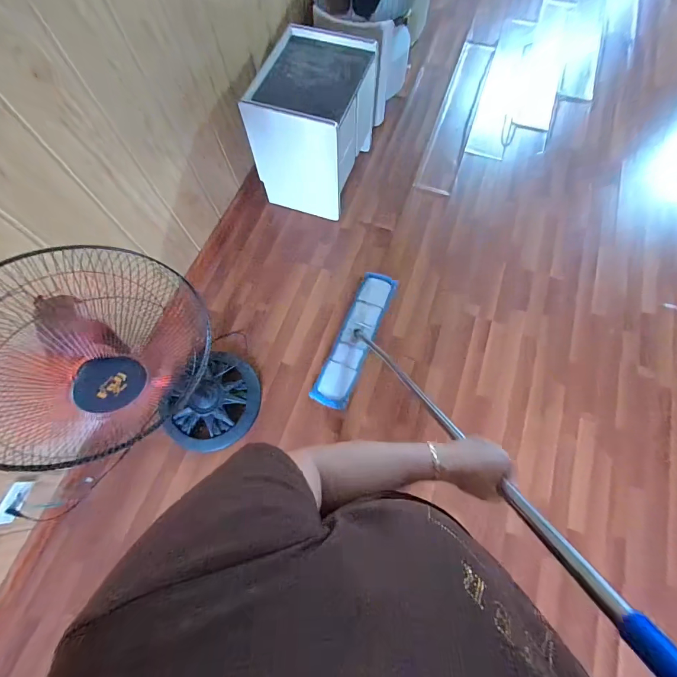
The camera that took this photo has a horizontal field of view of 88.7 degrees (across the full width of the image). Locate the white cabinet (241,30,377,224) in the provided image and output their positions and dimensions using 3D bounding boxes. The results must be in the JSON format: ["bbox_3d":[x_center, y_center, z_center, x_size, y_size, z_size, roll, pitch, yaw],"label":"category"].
[{"bbox_3d":[-0.102,-0.920,1.508,0.381,0.472,0.523,19,72,8],"label":"white cabinet"}]

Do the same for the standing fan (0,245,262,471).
[{"bbox_3d":[-0.534,0.082,0.929,0.389,0.986,0.412,32,75,12],"label":"standing fan"}]

